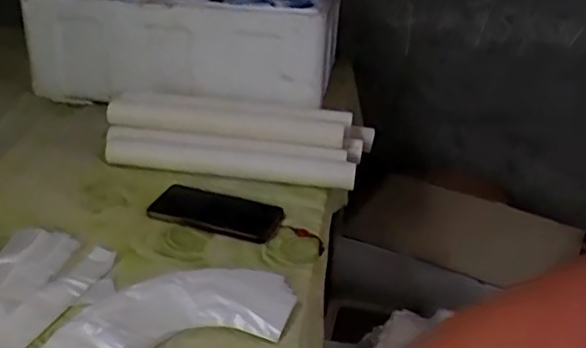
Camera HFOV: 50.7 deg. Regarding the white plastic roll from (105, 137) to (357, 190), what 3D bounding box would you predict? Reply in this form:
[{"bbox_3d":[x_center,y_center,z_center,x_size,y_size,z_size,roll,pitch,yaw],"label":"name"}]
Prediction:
[{"bbox_3d":[-0.092,-0.017,0.888,0.360,0.043,0.055,8,28,8],"label":"white plastic roll"}]

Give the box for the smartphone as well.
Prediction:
[{"bbox_3d":[-0.100,0.051,0.809,0.168,0.015,0.085,11,29,14],"label":"smartphone"}]

